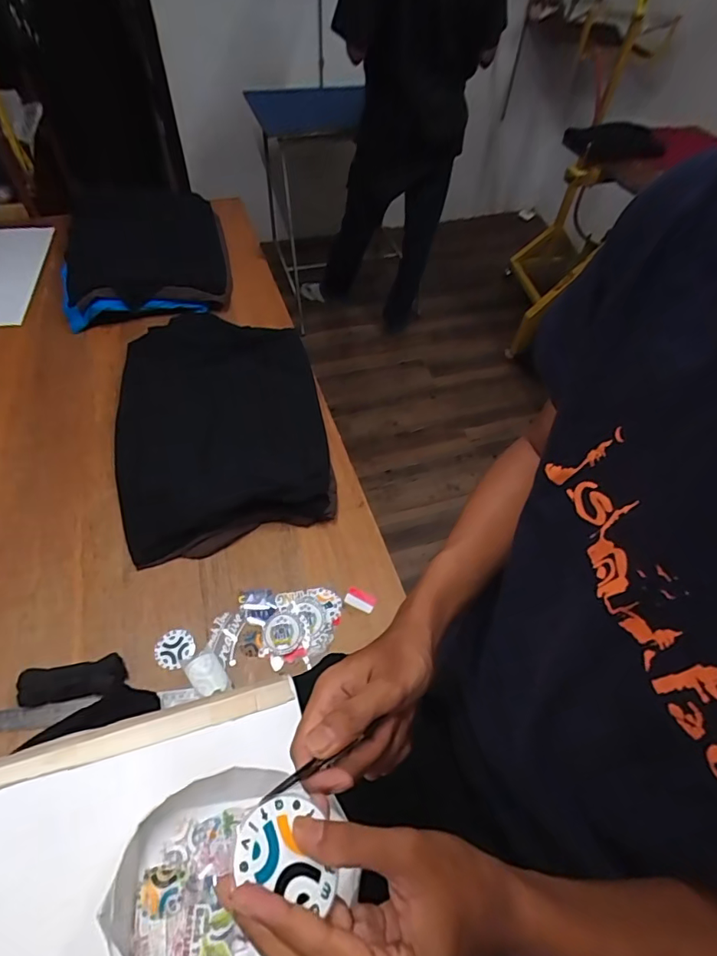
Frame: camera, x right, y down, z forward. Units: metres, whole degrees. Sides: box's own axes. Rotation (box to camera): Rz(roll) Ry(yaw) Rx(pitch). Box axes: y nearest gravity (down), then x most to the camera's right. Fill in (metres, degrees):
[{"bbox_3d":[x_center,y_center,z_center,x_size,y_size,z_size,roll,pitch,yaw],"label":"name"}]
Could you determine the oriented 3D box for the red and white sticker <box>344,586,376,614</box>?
[{"bbox_3d":[0.003,0.190,0.777,0.047,0.004,0.031,24,55,14],"label":"red and white sticker"}]

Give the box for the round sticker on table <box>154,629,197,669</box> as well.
[{"bbox_3d":[-0.266,0.248,0.718,0.054,0.007,0.054,3,57,-5],"label":"round sticker on table"}]

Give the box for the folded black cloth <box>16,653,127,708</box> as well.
[{"bbox_3d":[-0.383,0.268,0.664,0.131,0.025,0.048,-5,53,-8],"label":"folded black cloth"}]

